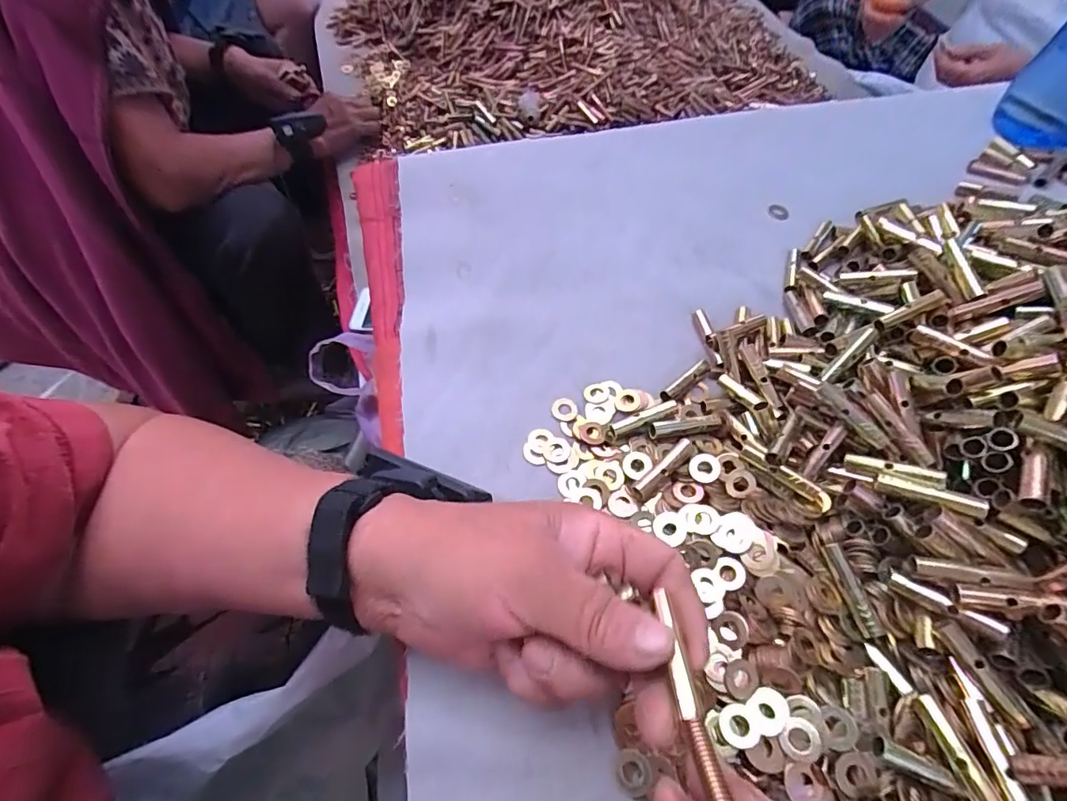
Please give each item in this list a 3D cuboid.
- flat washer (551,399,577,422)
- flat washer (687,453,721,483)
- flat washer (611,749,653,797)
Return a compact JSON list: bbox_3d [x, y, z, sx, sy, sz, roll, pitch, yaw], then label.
[{"bbox_3d":[0.019,0.005,0.319,0.016,0.004,0.016,2,57,0],"label":"flat washer"},{"bbox_3d":[0.098,0.039,0.292,0.017,0.004,0.016,-14,75,15],"label":"flat washer"},{"bbox_3d":[0.043,0.161,0.222,0.017,0.004,0.017,1,57,-1],"label":"flat washer"}]

